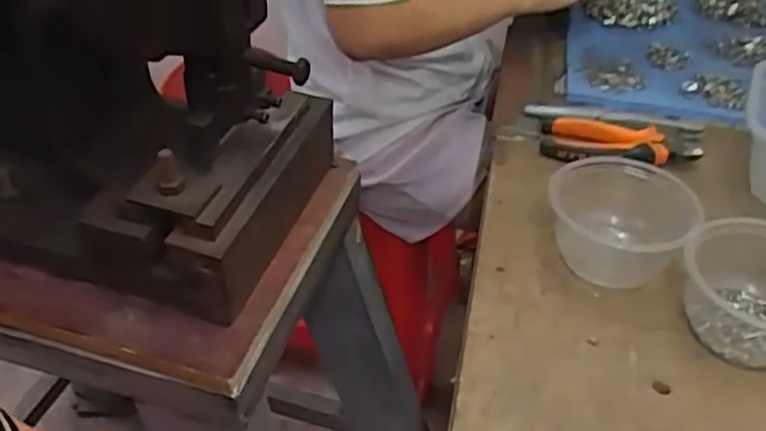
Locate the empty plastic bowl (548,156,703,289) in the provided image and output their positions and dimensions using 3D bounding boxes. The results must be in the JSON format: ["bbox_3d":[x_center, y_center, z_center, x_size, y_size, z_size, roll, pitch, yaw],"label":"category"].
[{"bbox_3d":[0.190,0.003,0.582,0.112,0.065,0.103,2,39,-1],"label":"empty plastic bowl"}]

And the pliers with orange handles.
[{"bbox_3d":[0.238,-0.076,0.704,0.158,0.021,0.065,4,39,2],"label":"pliers with orange handles"}]

